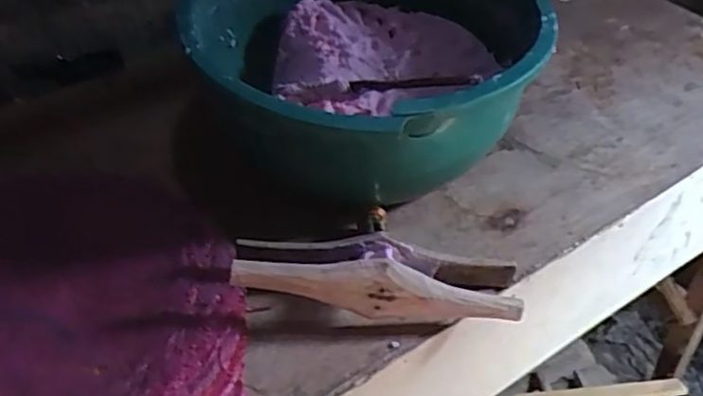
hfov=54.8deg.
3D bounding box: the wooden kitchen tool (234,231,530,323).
[{"bbox_3d":[0.029,0.082,0.699,0.286,0.083,0.069,1,44,-1],"label":"wooden kitchen tool"}]

